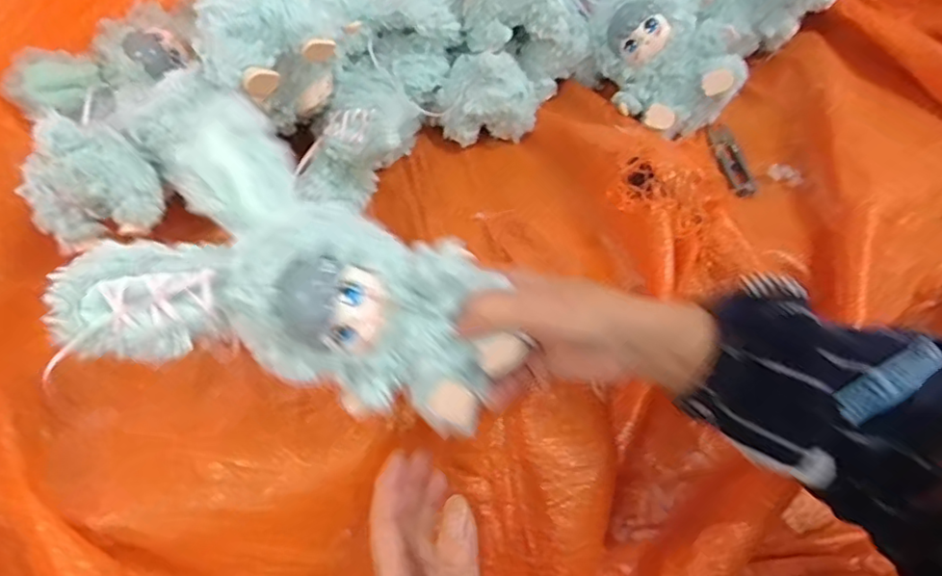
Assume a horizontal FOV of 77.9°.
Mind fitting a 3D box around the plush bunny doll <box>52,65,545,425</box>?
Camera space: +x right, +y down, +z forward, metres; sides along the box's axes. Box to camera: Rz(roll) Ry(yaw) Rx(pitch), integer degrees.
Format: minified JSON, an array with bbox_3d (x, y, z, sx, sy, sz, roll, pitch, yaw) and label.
[{"bbox_3d":[-0.092,-0.002,0.331,0.235,0.143,0.080,28,10,-12],"label":"plush bunny doll"}]

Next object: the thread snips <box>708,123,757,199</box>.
[{"bbox_3d":[0.242,-0.120,0.540,0.028,0.014,0.102,-3,51,-3],"label":"thread snips"}]

